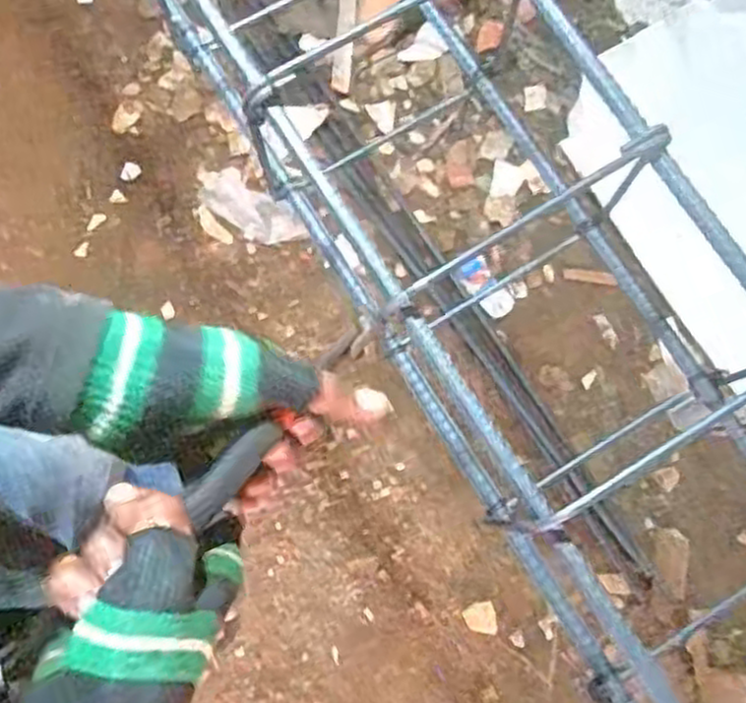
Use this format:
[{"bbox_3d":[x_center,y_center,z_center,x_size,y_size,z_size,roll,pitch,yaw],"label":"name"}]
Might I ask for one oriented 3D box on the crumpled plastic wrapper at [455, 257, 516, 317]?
[{"bbox_3d":[0.209,-0.118,1.425,0.066,0.024,0.118,-32,85,-8],"label":"crumpled plastic wrapper"}]

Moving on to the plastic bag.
[{"bbox_3d":[-0.228,-0.265,1.413,0.218,0.033,0.087,34,84,6],"label":"plastic bag"}]

